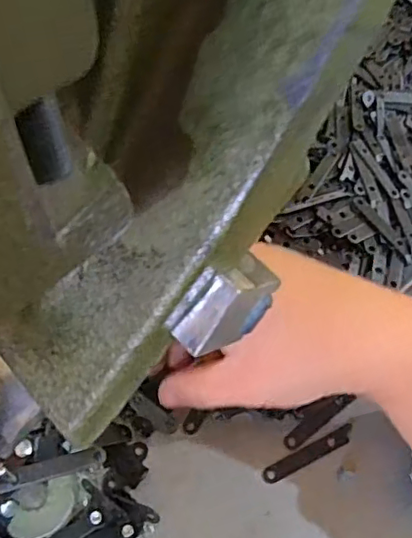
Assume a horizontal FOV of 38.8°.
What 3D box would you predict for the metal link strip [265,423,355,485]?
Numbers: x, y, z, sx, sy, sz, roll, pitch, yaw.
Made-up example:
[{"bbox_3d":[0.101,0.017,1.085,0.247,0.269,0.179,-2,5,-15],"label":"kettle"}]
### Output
[{"bbox_3d":[0.055,0.098,0.312,0.054,0.004,0.008,-23,63,-14],"label":"metal link strip"}]

